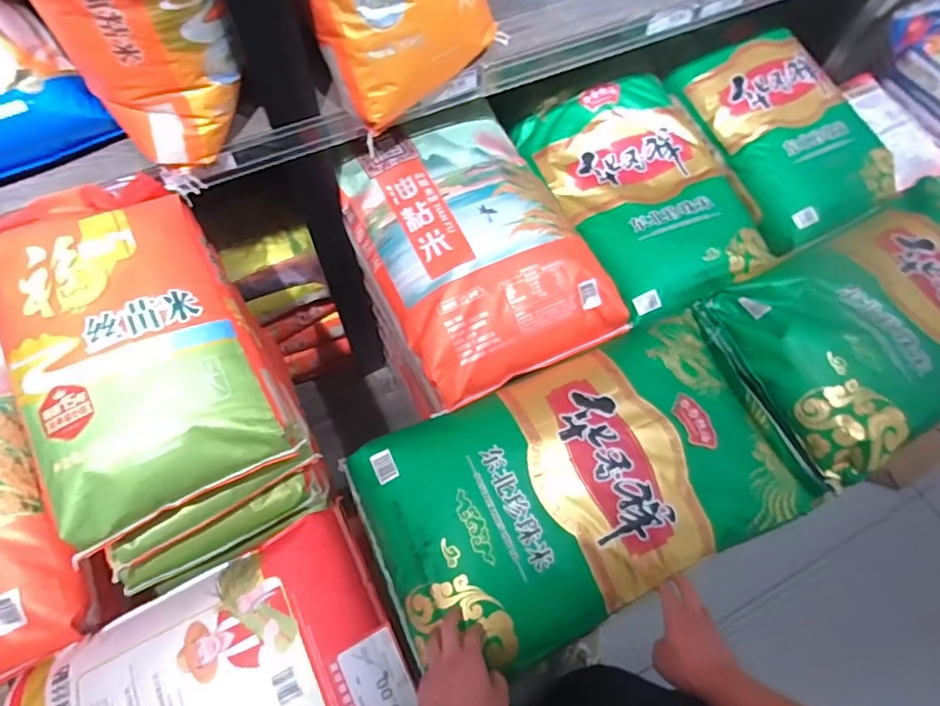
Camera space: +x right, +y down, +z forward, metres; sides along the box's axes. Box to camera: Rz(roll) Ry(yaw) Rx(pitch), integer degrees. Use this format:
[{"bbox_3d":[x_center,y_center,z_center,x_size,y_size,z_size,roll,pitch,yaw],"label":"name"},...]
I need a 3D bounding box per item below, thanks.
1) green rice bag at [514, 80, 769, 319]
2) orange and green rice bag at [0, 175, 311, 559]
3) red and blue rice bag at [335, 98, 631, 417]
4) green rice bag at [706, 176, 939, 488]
[{"bbox_3d":[0.349,-0.323,1.057,0.342,0.078,0.486,-21,67,-12],"label":"green rice bag"},{"bbox_3d":[-0.427,-0.013,0.704,0.284,0.083,0.418,-24,79,-17],"label":"orange and green rice bag"},{"bbox_3d":[-0.011,-0.193,0.922,0.372,0.110,0.478,-24,67,-13],"label":"red and blue rice bag"},{"bbox_3d":[0.747,-0.089,0.919,0.604,0.093,0.342,-27,68,-14],"label":"green rice bag"}]

